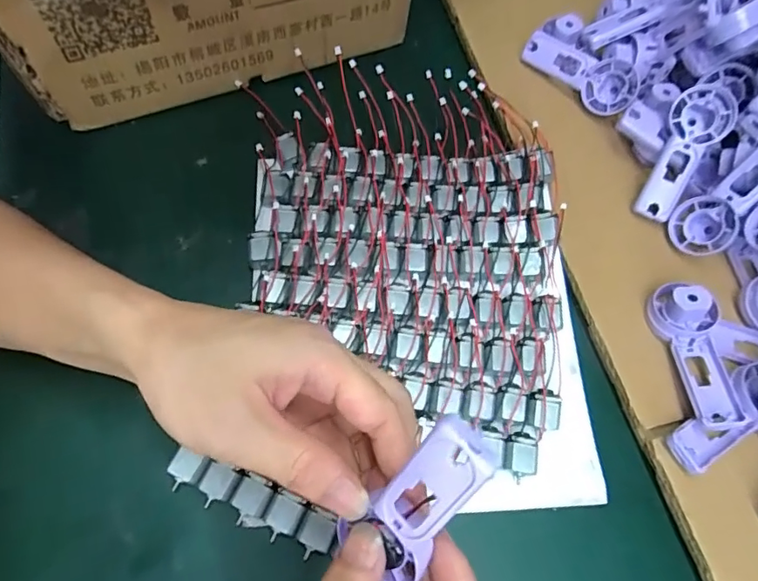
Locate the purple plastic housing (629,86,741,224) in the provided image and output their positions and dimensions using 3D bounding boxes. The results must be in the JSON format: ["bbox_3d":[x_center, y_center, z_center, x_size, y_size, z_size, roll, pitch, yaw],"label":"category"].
[{"bbox_3d":[0.210,-0.096,0.355,0.036,0.018,0.096,29,93,10],"label":"purple plastic housing"}]

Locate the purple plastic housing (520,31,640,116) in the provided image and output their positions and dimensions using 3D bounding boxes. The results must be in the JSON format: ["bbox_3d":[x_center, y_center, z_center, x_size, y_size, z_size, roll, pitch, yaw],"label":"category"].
[{"bbox_3d":[0.157,-0.170,0.404,0.091,0.024,0.038,31,110,14],"label":"purple plastic housing"}]

